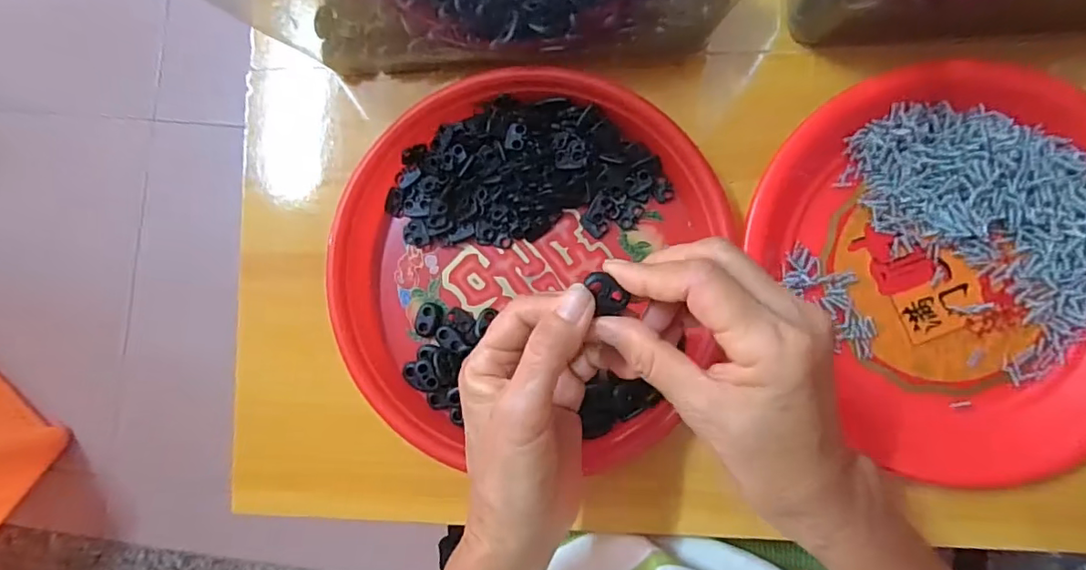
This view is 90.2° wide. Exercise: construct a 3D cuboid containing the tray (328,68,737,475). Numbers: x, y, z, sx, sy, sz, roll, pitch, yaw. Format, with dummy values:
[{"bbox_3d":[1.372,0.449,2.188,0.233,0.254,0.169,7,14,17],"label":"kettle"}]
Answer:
[{"bbox_3d":[-0.010,-0.012,0.332,0.229,0.031,0.234,0,91,7],"label":"tray"}]

